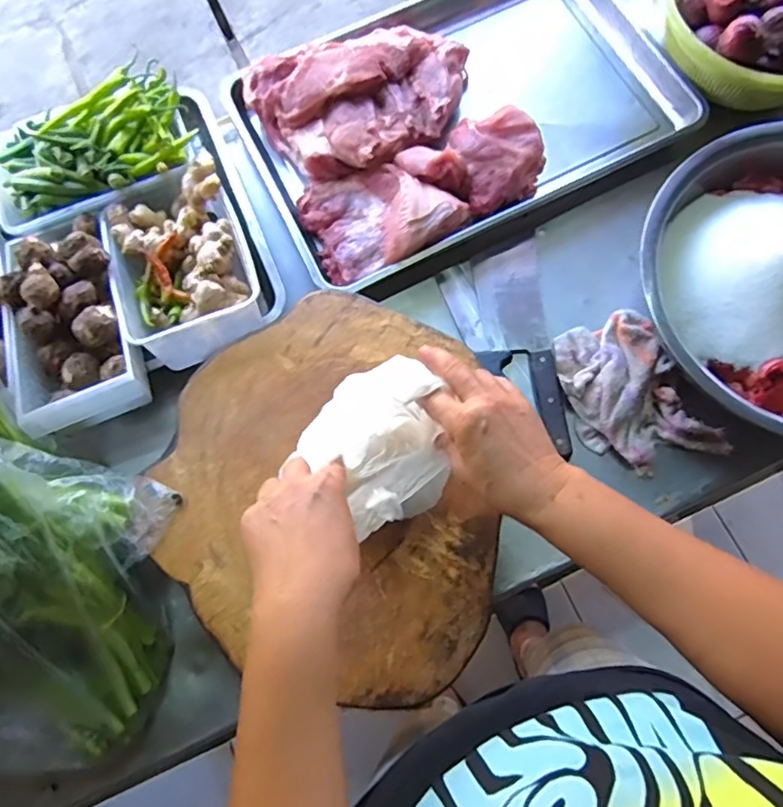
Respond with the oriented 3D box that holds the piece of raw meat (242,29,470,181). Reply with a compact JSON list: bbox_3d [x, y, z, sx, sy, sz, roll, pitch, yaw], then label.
[{"bbox_3d":[-0.026,-0.424,0.790,0.305,0.062,0.193,-26,76,-6],"label":"piece of raw meat"}]

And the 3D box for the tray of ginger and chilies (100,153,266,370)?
[{"bbox_3d":[-0.252,-0.173,0.701,0.156,0.078,0.247,-21,76,-5],"label":"tray of ginger and chilies"}]

